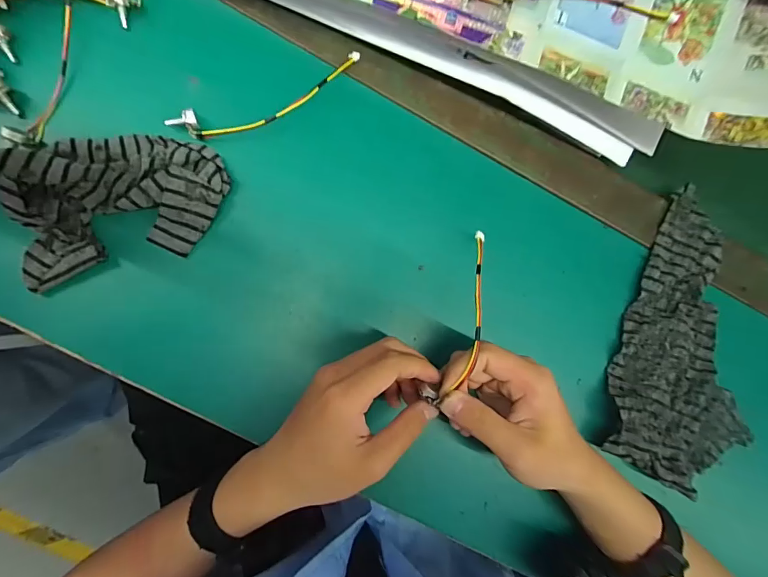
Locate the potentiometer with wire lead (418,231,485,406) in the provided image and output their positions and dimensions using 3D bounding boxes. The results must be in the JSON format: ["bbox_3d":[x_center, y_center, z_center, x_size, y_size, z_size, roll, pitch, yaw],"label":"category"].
[{"bbox_3d":[0.061,0.014,0.302,0.016,0.036,0.141,22,71,-5],"label":"potentiometer with wire lead"}]

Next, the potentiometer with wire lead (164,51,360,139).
[{"bbox_3d":[-0.089,-0.153,0.335,0.161,0.021,0.026,-27,90,-7],"label":"potentiometer with wire lead"}]

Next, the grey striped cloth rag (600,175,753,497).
[{"bbox_3d":[0.276,0.047,0.366,0.123,0.020,0.244,21,80,-4],"label":"grey striped cloth rag"}]

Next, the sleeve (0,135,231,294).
[{"bbox_3d":[-0.192,-0.069,0.303,0.145,0.035,0.103,-14,88,-7],"label":"sleeve"}]

